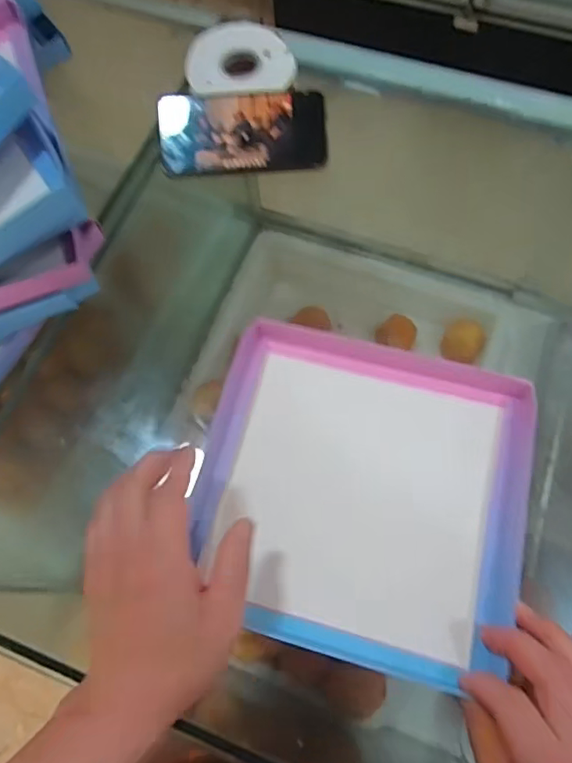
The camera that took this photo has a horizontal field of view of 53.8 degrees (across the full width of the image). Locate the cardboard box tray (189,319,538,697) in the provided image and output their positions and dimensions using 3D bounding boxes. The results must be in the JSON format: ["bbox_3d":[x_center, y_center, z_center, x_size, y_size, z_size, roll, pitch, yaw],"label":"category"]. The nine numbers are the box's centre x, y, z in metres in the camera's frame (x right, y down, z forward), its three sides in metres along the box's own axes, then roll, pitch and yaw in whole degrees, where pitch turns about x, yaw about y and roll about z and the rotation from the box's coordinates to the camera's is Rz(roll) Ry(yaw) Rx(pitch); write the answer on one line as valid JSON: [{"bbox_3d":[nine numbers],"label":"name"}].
[{"bbox_3d":[0.058,0.078,0.419,0.237,0.026,0.233,12,71,7],"label":"cardboard box tray"}]

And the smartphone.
[{"bbox_3d":[-0.042,-0.238,0.540,0.159,0.013,0.074,-2,94,0],"label":"smartphone"}]

